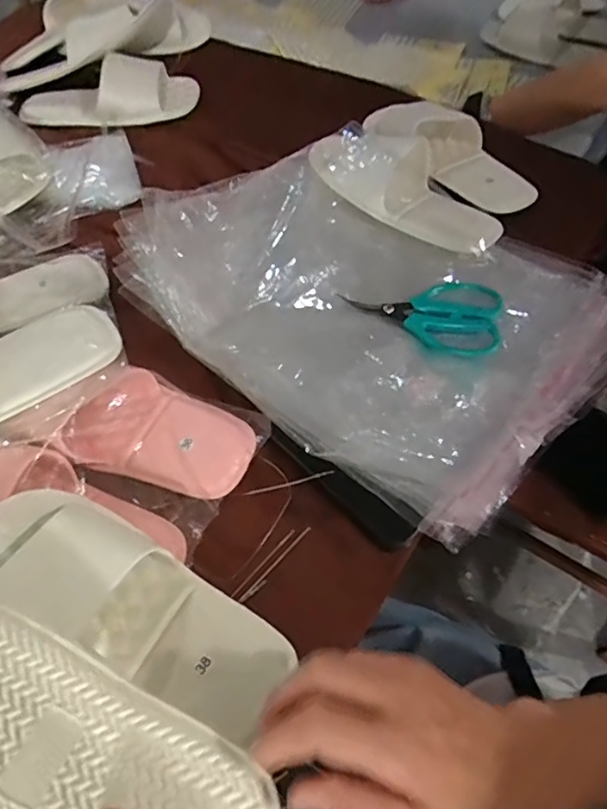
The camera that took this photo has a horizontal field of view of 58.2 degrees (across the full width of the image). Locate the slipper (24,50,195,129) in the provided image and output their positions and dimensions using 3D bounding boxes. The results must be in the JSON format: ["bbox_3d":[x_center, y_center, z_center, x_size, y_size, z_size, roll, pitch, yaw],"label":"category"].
[{"bbox_3d":[-0.260,-0.412,0.708,0.233,0.050,0.096,-6,58,-2],"label":"slipper"}]

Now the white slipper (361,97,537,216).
[{"bbox_3d":[0.169,-0.305,0.638,0.091,0.053,0.232,-27,61,-14],"label":"white slipper"}]

